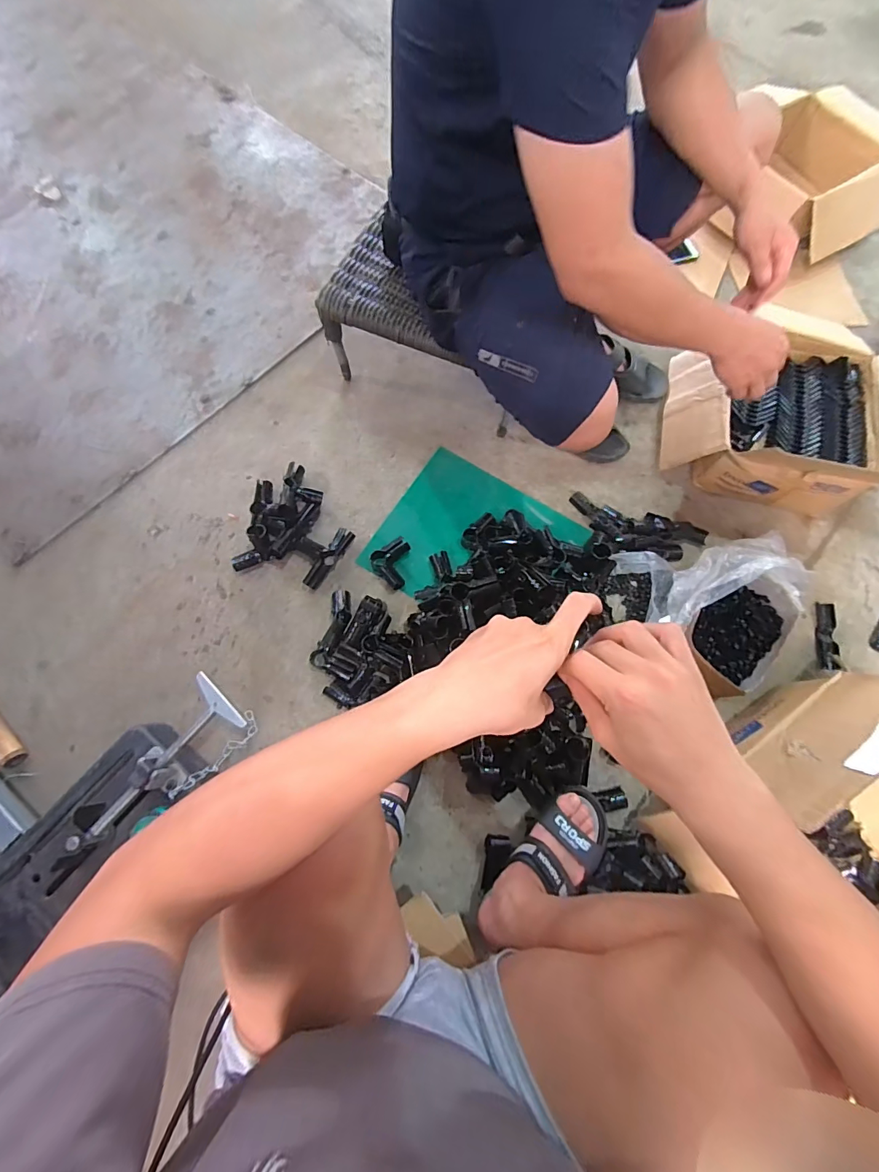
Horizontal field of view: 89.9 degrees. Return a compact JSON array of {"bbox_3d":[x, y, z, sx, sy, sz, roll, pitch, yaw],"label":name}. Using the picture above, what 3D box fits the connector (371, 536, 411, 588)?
[{"bbox_3d":[-0.095,-0.046,0.845,0.067,0.032,0.104,7,73,1],"label":"connector"}]

